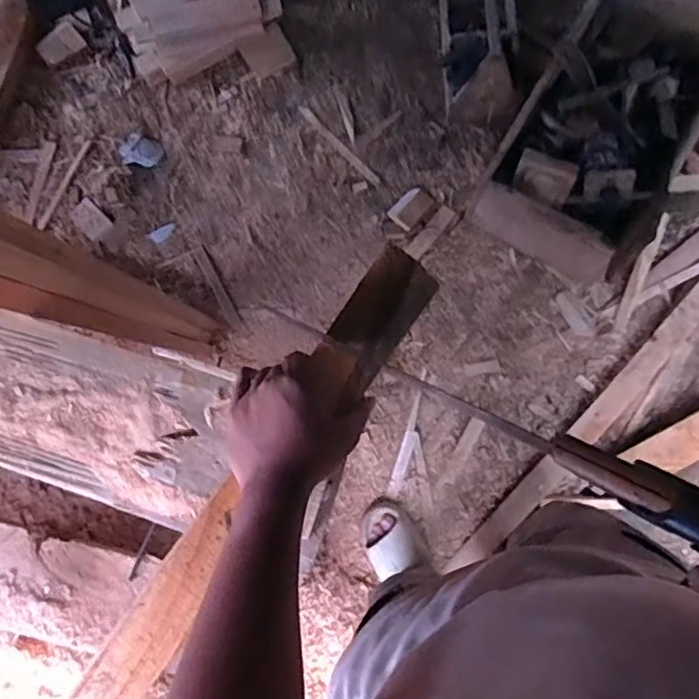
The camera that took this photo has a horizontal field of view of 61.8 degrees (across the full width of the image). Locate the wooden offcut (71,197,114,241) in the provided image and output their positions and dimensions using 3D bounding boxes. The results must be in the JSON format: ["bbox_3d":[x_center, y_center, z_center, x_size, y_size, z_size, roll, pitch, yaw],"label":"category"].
[{"bbox_3d":[-0.614,-0.310,1.389,0.062,0.019,0.093,-41,82,-9],"label":"wooden offcut"}]

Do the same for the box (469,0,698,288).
[{"bbox_3d":[0.569,-0.500,1.297,0.358,0.277,0.620,34,79,6],"label":"box"}]

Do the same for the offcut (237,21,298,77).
[{"bbox_3d":[-0.204,-0.740,1.449,0.114,0.011,0.103,-30,98,1],"label":"offcut"}]

